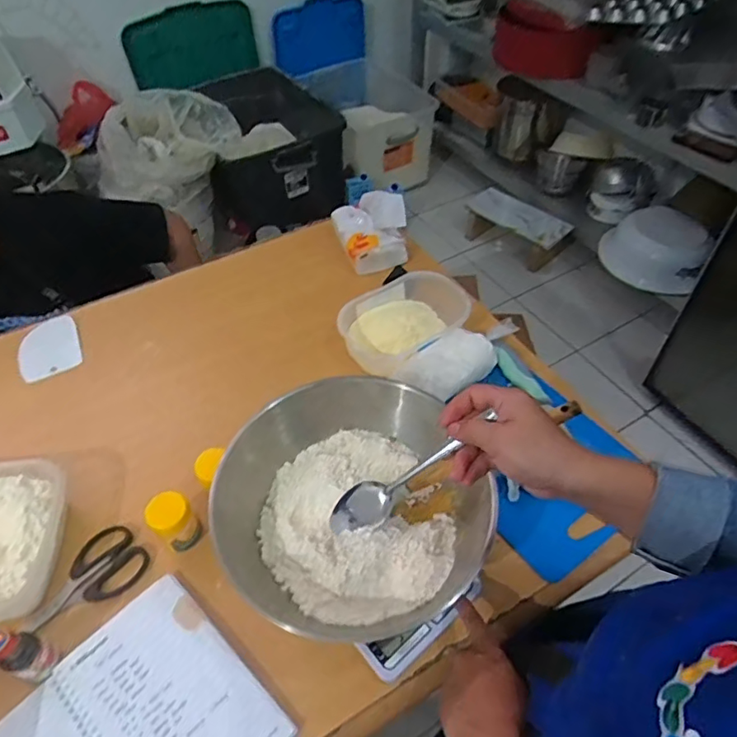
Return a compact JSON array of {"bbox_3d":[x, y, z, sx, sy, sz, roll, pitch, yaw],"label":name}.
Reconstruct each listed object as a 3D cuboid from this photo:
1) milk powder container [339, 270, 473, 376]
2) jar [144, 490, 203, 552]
[{"bbox_3d":[0.052,-0.069,0.808,0.140,0.053,0.184,36,60,28],"label":"milk powder container"},{"bbox_3d":[-0.214,0.167,0.608,0.043,0.065,0.042,-1,50,1],"label":"jar"}]

